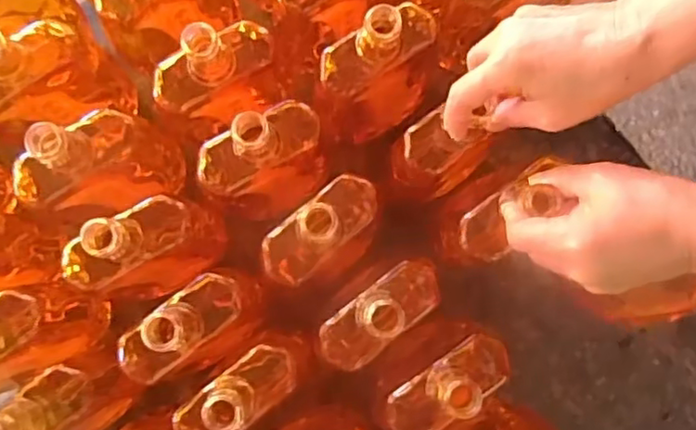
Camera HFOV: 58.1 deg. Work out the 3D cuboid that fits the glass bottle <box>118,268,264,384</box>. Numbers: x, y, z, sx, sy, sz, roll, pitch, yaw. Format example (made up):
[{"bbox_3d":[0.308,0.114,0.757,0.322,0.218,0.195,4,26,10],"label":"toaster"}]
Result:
[{"bbox_3d":[-0.120,0.087,0.472,0.107,0.161,0.041,-35,81,-6],"label":"glass bottle"}]

